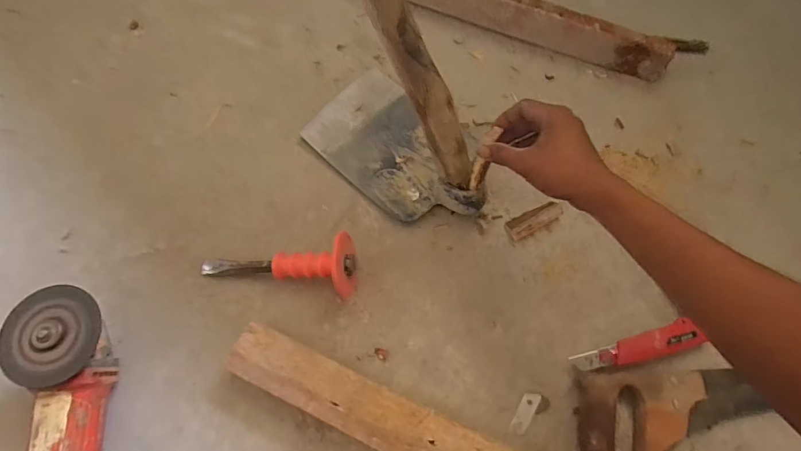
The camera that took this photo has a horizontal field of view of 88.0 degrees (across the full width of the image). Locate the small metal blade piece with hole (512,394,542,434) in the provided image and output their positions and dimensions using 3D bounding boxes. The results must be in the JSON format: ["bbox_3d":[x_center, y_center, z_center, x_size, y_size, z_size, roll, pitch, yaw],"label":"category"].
[{"bbox_3d":[0.144,0.214,0.474,0.018,0.004,0.048,26,76,13],"label":"small metal blade piece with hole"}]

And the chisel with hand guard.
[{"bbox_3d":[-0.154,0.056,0.529,0.204,0.074,0.071,-4,68,15],"label":"chisel with hand guard"}]

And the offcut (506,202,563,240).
[{"bbox_3d":[0.182,-0.008,0.562,0.085,0.016,0.029,-27,71,-10],"label":"offcut"}]

